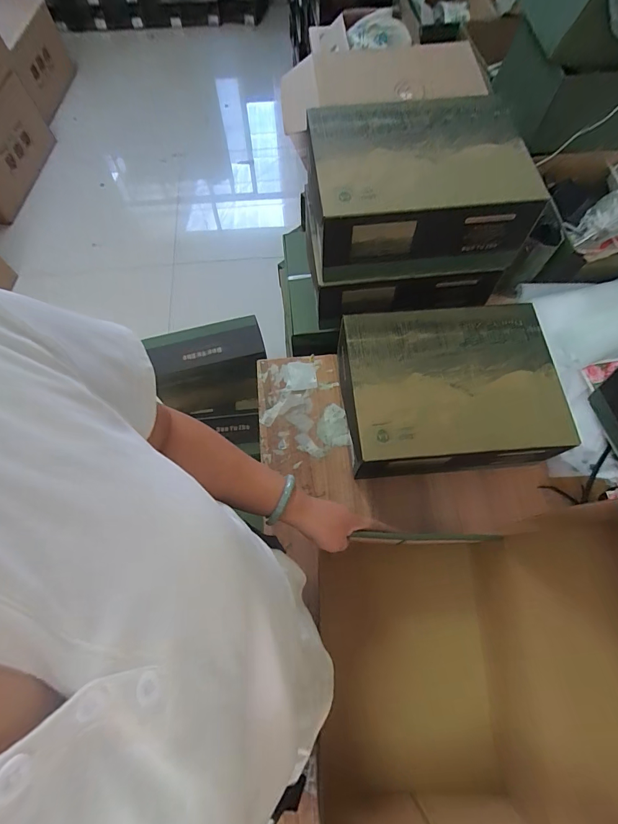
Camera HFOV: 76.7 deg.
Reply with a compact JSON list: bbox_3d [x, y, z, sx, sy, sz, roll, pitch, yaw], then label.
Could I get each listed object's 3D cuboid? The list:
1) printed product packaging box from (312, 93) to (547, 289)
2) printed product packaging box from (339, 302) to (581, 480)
[{"bbox_3d":[0.173,-0.370,0.660,0.326,0.151,0.257,-4,67,-1],"label":"printed product packaging box"},{"bbox_3d":[0.220,-0.032,0.667,0.324,0.134,0.251,-5,67,-2],"label":"printed product packaging box"}]

